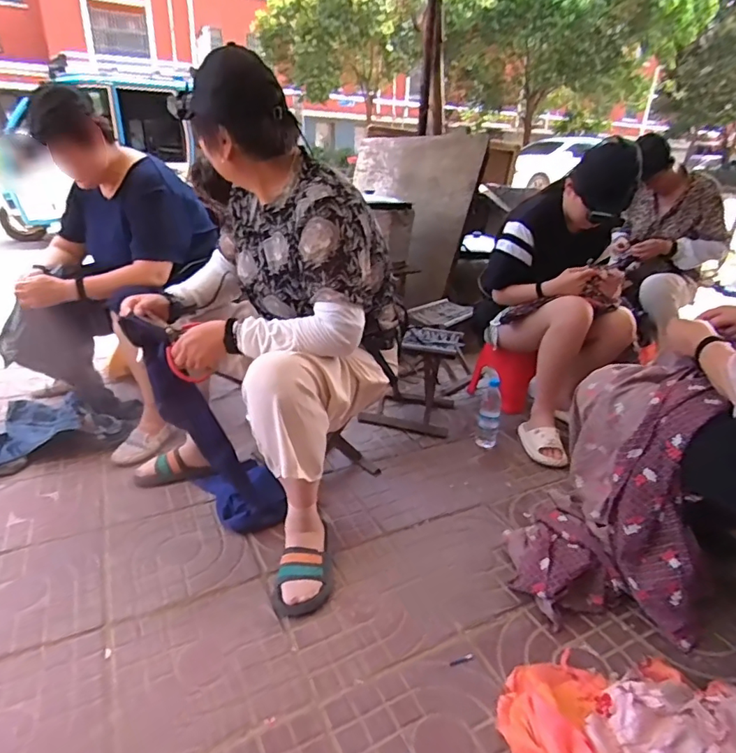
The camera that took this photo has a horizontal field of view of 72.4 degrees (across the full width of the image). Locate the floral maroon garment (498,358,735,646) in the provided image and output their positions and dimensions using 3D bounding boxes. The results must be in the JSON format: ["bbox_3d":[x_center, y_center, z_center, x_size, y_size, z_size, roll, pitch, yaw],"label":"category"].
[{"bbox_3d":[0.534,0.236,1.119,0.341,0.497,0.393,8,24,10],"label":"floral maroon garment"}]

